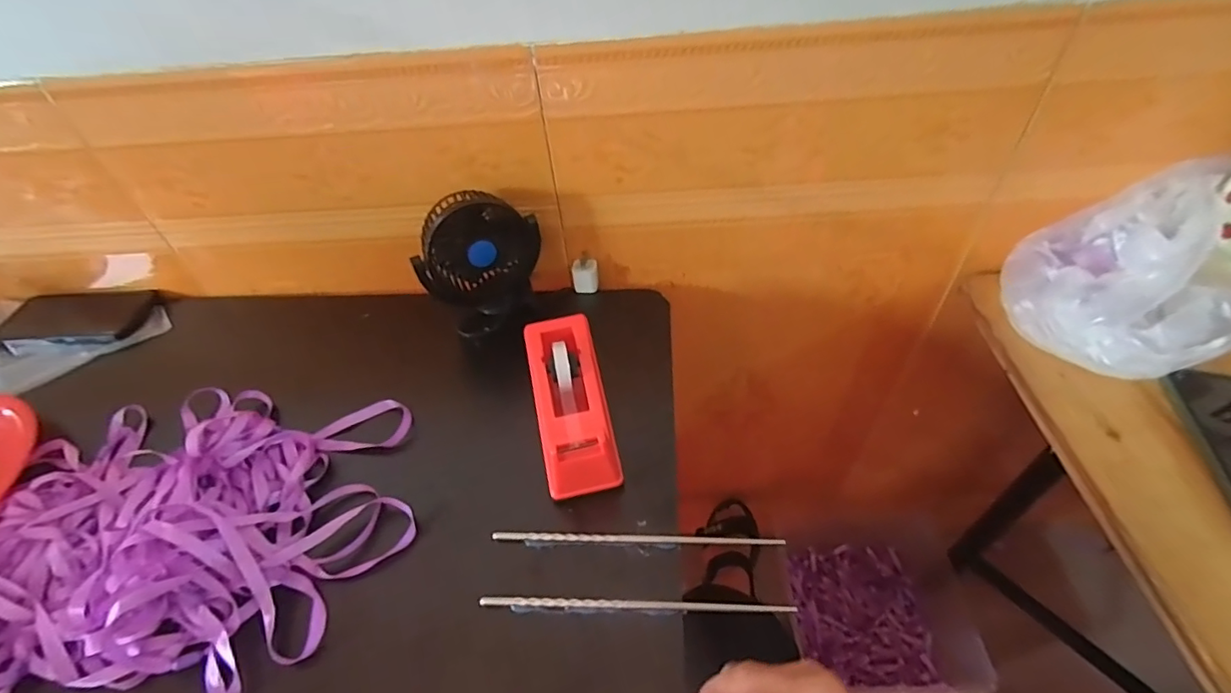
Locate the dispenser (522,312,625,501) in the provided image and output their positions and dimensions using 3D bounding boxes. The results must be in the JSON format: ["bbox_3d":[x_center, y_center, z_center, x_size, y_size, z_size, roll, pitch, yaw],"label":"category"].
[{"bbox_3d":[-0.039,0.046,0.463,0.061,0.068,0.152,-12,48,-5],"label":"dispenser"}]

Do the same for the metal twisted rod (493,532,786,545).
[{"bbox_3d":[0.015,0.147,0.412,0.219,0.009,0.008,-1,48,6],"label":"metal twisted rod"}]

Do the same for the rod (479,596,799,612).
[{"bbox_3d":[0.013,0.183,0.381,0.220,0.007,0.008,0,48,6],"label":"rod"}]

